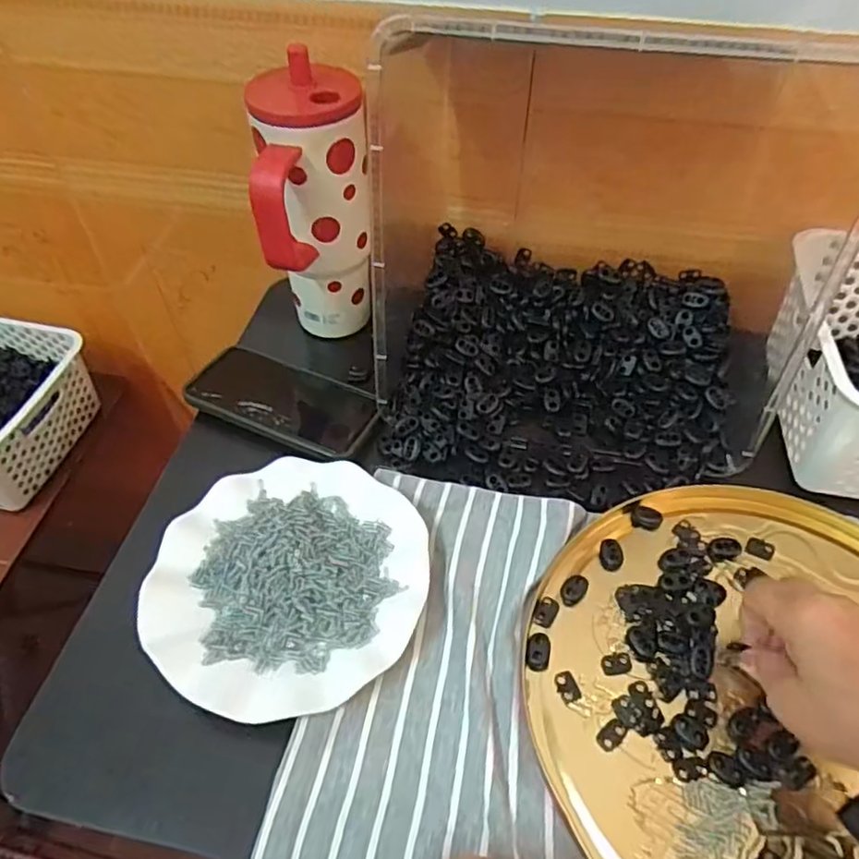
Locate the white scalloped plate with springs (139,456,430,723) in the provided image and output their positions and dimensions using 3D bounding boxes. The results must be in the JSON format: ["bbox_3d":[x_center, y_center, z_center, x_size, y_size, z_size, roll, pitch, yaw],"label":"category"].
[{"bbox_3d":[-0.096,0.100,0.436,0.178,0.017,0.179,0,53,0],"label":"white scalloped plate with springs"}]

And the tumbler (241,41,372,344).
[{"bbox_3d":[-0.087,-0.168,0.517,0.082,0.207,0.098,-4,53,-3],"label":"tumbler"}]

